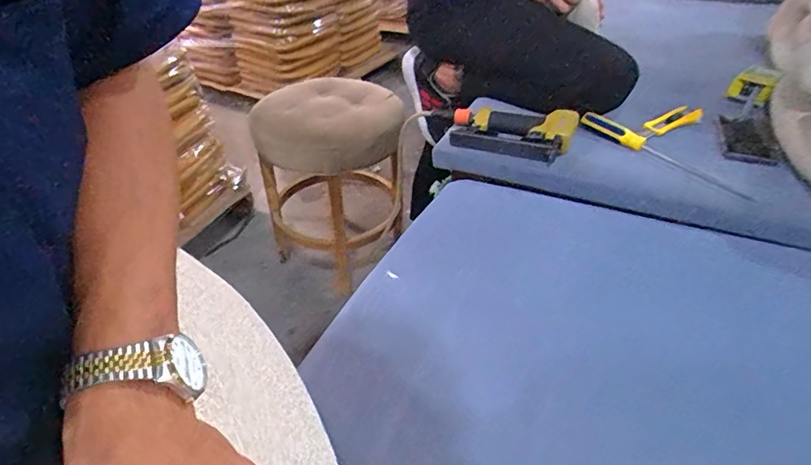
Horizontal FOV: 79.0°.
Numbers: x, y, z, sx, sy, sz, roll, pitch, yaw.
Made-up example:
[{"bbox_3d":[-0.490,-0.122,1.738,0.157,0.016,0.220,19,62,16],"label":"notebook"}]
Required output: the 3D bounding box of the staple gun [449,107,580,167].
[{"bbox_3d":[0.177,-0.180,0.846,0.214,0.061,0.116,13,40,18],"label":"staple gun"}]

